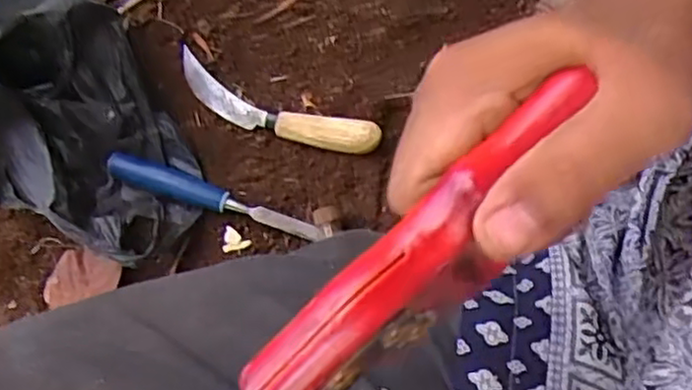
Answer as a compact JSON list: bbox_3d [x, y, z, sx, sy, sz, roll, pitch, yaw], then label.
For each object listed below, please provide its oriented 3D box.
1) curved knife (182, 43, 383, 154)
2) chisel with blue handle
[{"bbox_3d":[-0.069,-0.077,0.646,0.209,0.026,0.041,21,67,23],"label":"curved knife"},{"bbox_3d":[-0.113,0.003,0.615,0.198,0.025,0.020,21,68,8],"label":"chisel with blue handle"}]

